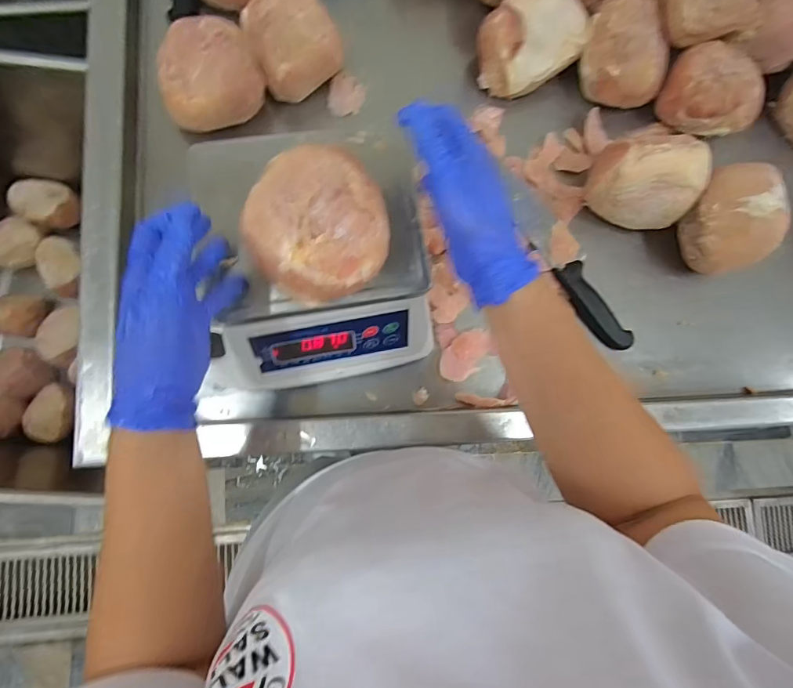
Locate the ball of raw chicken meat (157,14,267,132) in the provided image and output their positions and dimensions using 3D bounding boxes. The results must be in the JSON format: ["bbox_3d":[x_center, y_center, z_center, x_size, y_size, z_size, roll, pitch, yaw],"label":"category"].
[{"bbox_3d":[-0.220,-0.318,0.535,0.114,0.070,0.117,1,83,-6],"label":"ball of raw chicken meat"}]

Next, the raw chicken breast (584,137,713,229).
[{"bbox_3d":[0.319,-0.211,0.573,0.132,0.083,0.100,19,82,-4],"label":"raw chicken breast"}]

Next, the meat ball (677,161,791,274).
[{"bbox_3d":[0.421,-0.159,0.572,0.085,0.087,0.125,-4,84,-7],"label":"meat ball"}]

